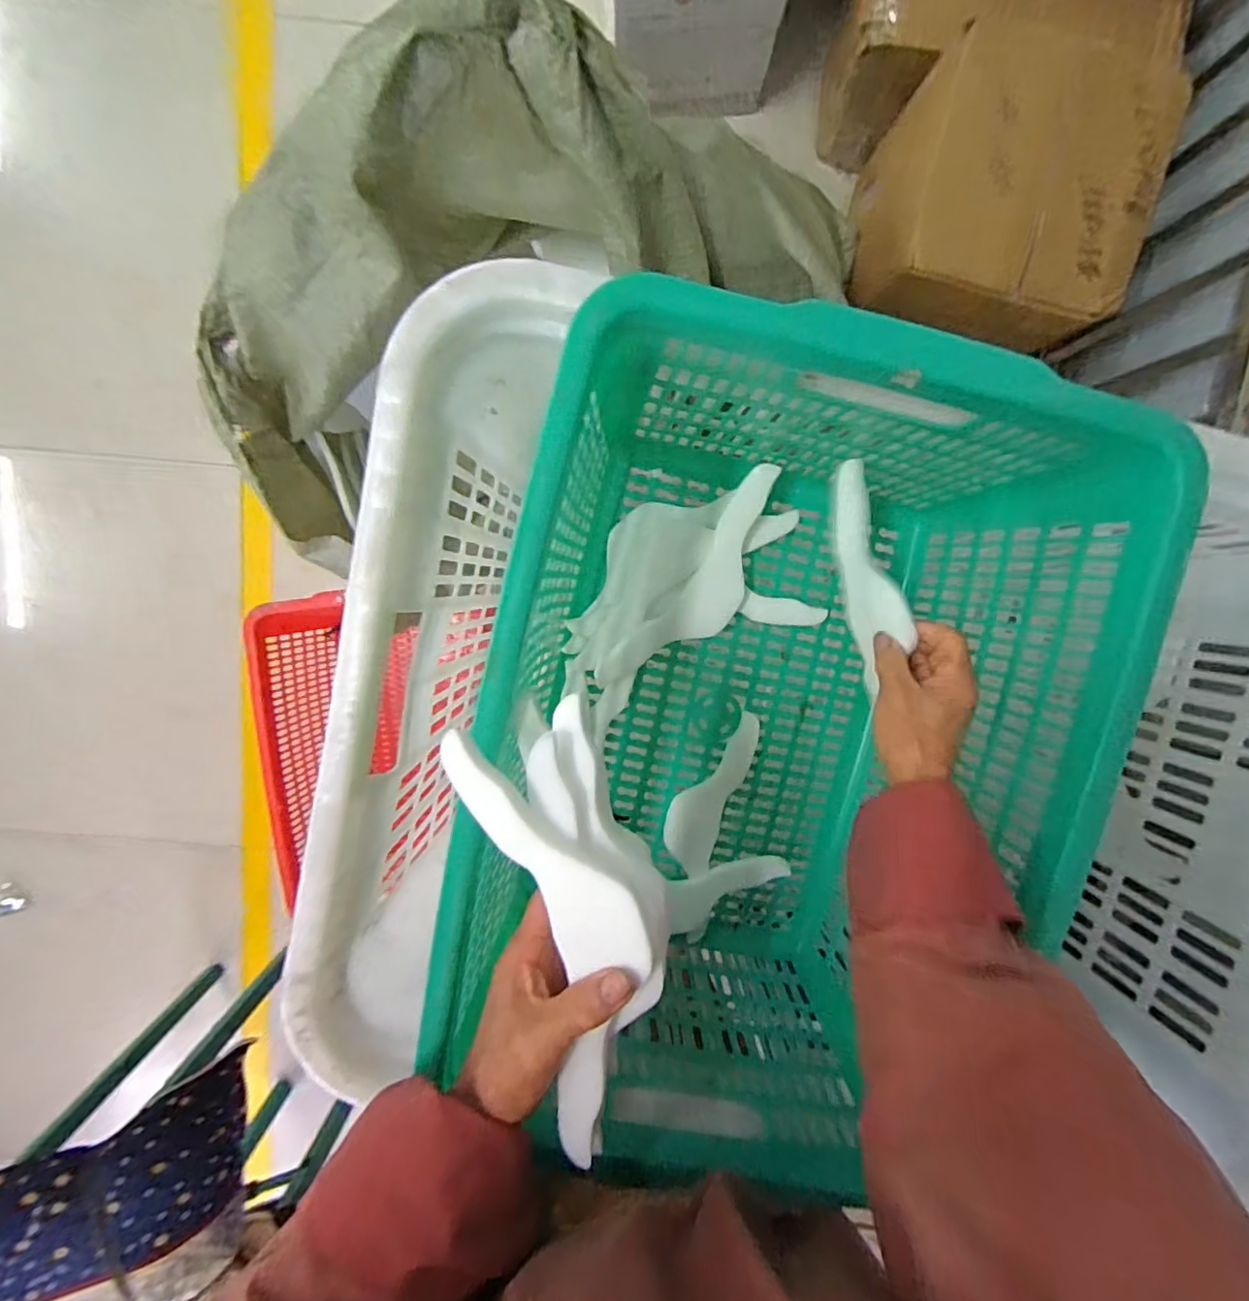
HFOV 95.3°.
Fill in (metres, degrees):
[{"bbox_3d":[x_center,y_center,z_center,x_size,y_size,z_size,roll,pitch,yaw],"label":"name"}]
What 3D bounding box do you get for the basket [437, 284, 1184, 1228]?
[{"bbox_3d":[0.106,0.078,0.476,0.401,0.251,0.564,13,97,-3],"label":"basket"}]

